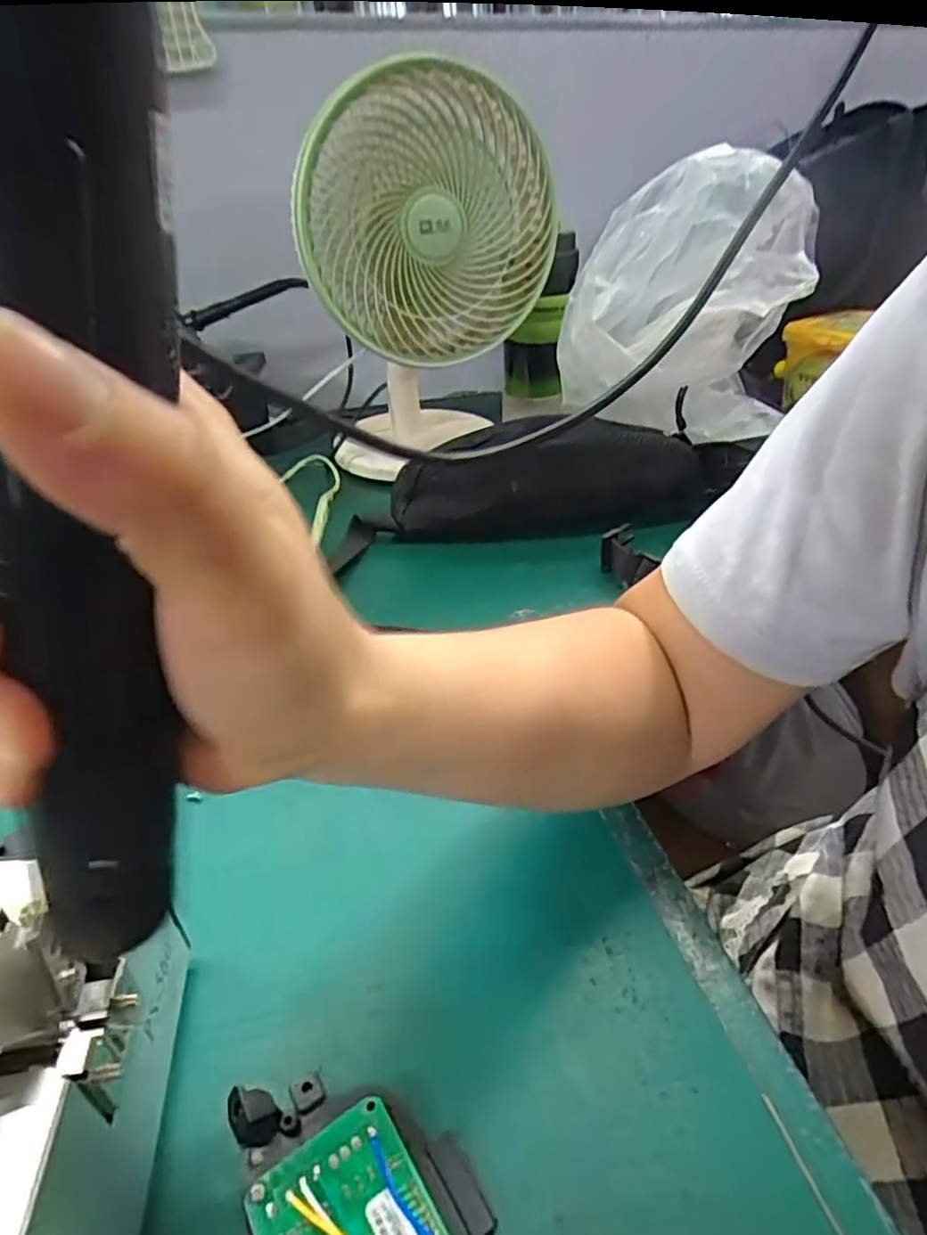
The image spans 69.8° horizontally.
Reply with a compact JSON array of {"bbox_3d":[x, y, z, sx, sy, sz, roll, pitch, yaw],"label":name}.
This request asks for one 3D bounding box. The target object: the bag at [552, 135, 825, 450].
[{"bbox_3d":[0.218,-0.290,0.613,0.225,0.228,0.070,3,26,-16],"label":"bag"}]

